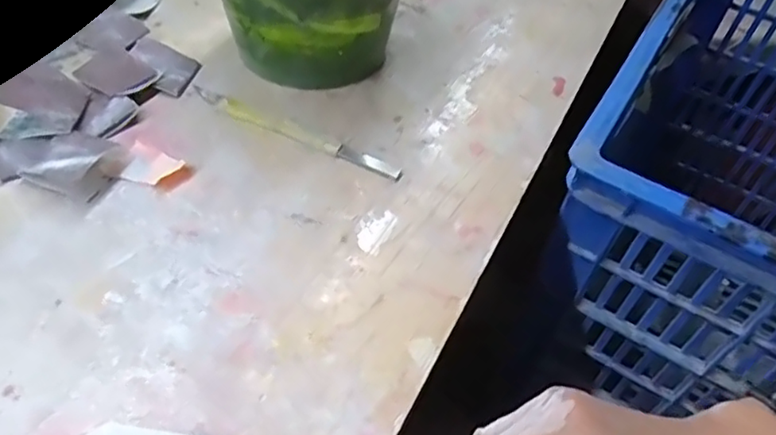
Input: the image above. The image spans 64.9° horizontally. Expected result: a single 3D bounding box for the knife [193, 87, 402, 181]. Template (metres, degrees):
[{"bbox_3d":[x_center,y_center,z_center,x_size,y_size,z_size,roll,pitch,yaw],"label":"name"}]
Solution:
[{"bbox_3d":[-0.065,-0.060,0.414,0.160,0.006,0.014,24,53,14],"label":"knife"}]

